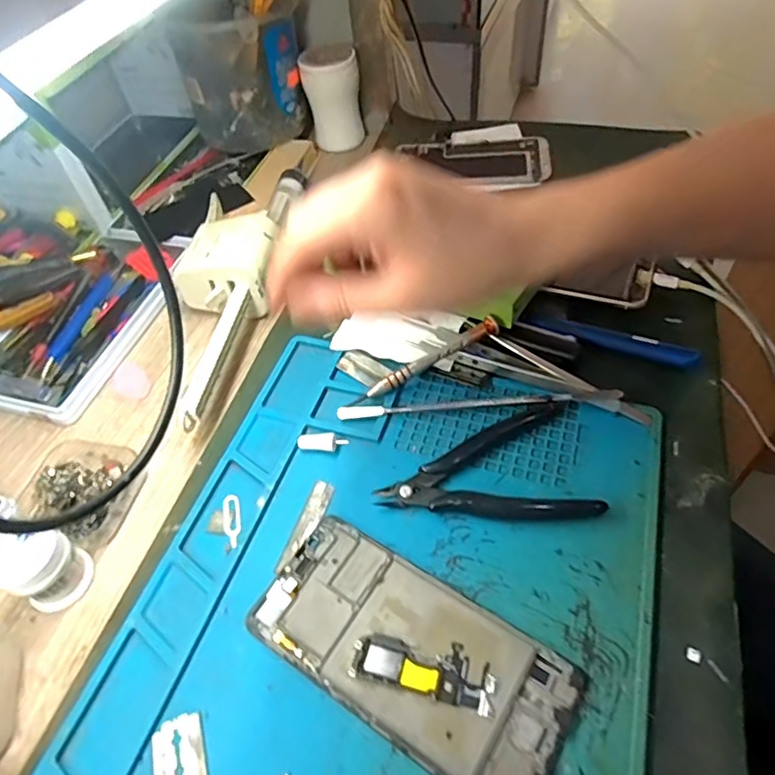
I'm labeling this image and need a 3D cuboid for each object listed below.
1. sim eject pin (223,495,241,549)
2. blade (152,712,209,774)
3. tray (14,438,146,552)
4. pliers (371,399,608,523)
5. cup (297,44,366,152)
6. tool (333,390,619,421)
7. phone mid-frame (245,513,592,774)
[{"bbox_3d":[-0.088,0.075,0.321,0.010,0.004,0.033,-11,52,-3],"label":"sim eject pin"},{"bbox_3d":[-0.091,0.168,0.248,0.023,0.004,0.043,-19,53,-9],"label":"blade"},{"bbox_3d":[-0.185,0.057,0.343,0.067,0.021,0.060,18,56,18],"label":"tray"},{"bbox_3d":[0.054,0.047,0.324,0.118,0.008,0.076,-10,52,-2],"label":"pliers"},{"bbox_3d":[-0.053,-0.287,0.557,0.051,0.086,0.054,-3,52,3],"label":"cup"},{"bbox_3d":[0.054,0.010,0.350,0.171,0.013,0.008,-3,52,3],"label":"tool"},{"bbox_3d":[0.010,0.124,0.270,0.150,0.004,0.072,26,59,23],"label":"phone mid-frame"}]

